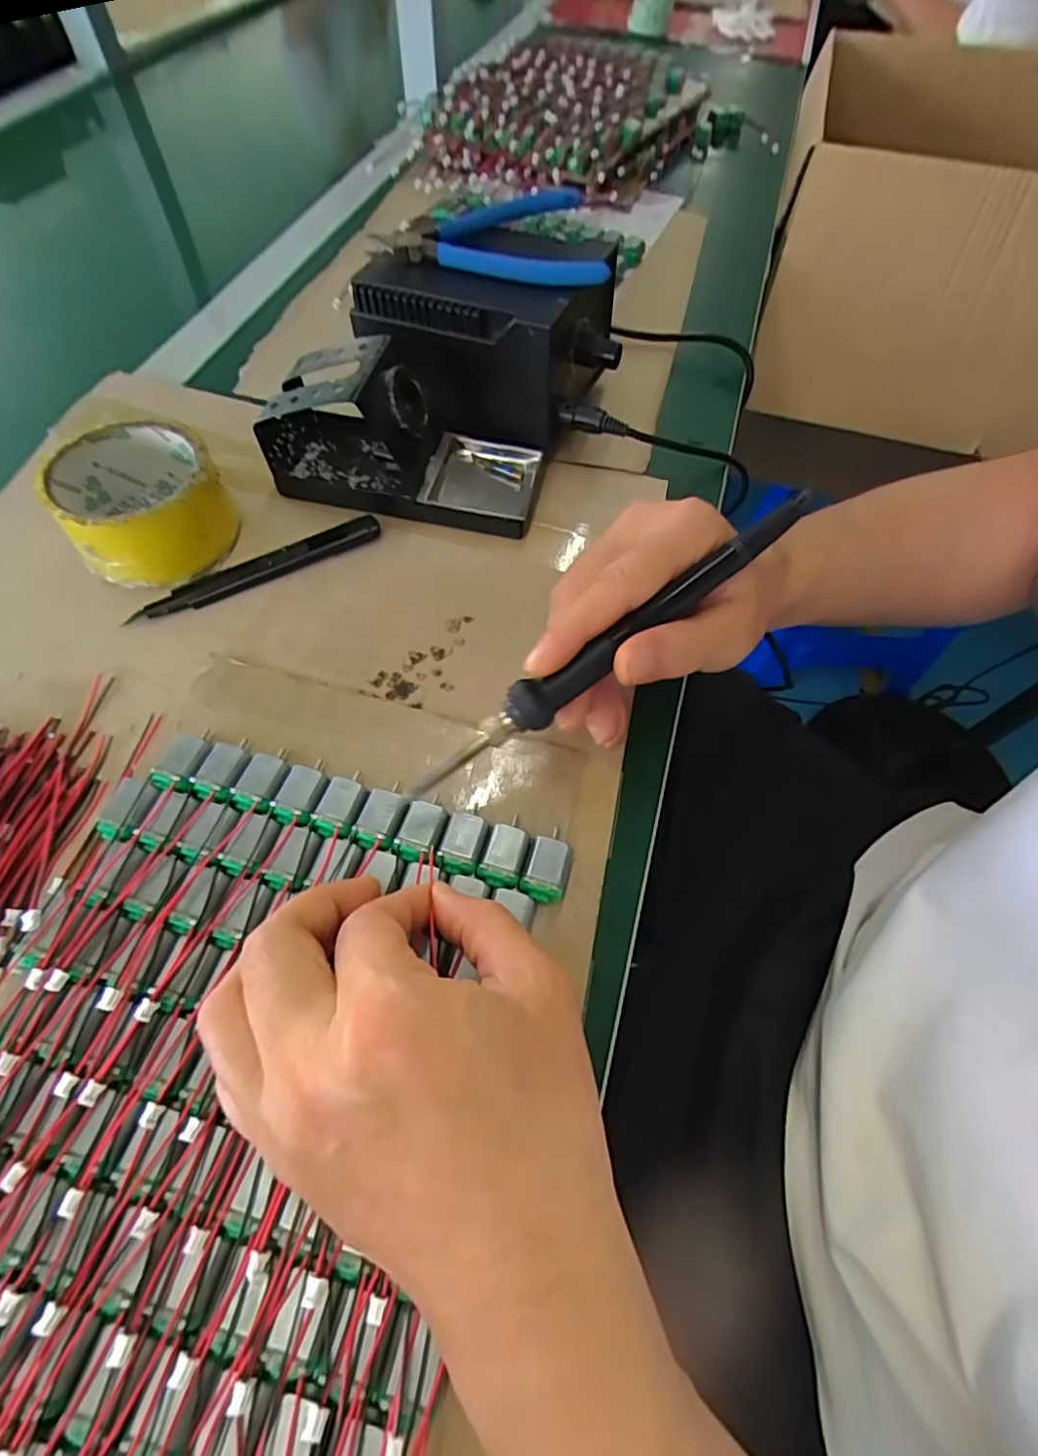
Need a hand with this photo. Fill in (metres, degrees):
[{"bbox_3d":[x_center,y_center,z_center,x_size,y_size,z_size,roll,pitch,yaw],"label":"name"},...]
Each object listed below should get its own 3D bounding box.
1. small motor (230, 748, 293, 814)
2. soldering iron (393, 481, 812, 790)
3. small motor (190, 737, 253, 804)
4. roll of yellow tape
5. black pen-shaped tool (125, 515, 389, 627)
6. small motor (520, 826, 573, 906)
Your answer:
[{"bbox_3d":[-0.118,0.025,0.276,0.020,0.015,0.034,20,63,8],"label":"small motor"},{"bbox_3d":[0.036,-0.034,0.239,0.200,0.015,0.018,-36,68,1],"label":"soldering iron"},{"bbox_3d":[-0.137,0.020,0.277,0.019,0.014,0.034,11,62,3],"label":"small motor"},{"bbox_3d":[-0.214,-0.128,0.333,0.081,0.044,0.087,1,62,-2],"label":"roll of yellow tape"},{"bbox_3d":[-0.149,-0.092,0.340,0.143,0.009,0.018,-25,66,-15],"label":"black pen-shaped tool"},{"bbox_3d":[0.013,0.061,0.263,0.018,0.016,0.035,16,62,5],"label":"small motor"}]

